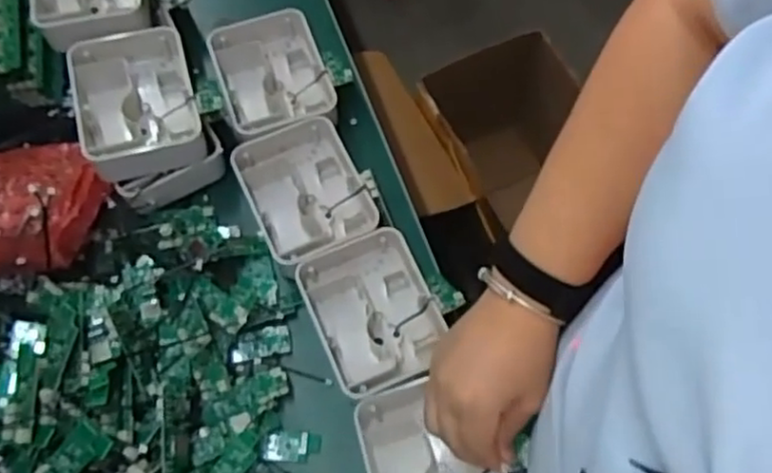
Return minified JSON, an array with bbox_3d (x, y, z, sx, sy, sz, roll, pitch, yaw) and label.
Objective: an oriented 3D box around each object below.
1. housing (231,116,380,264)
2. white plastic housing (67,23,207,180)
[{"bbox_3d":[-0.071,-0.042,0.640,0.105,0.034,0.128,-22,70,-8],"label":"housing"},{"bbox_3d":[-0.220,-0.120,0.620,0.098,0.045,0.130,-18,69,-6],"label":"white plastic housing"}]

